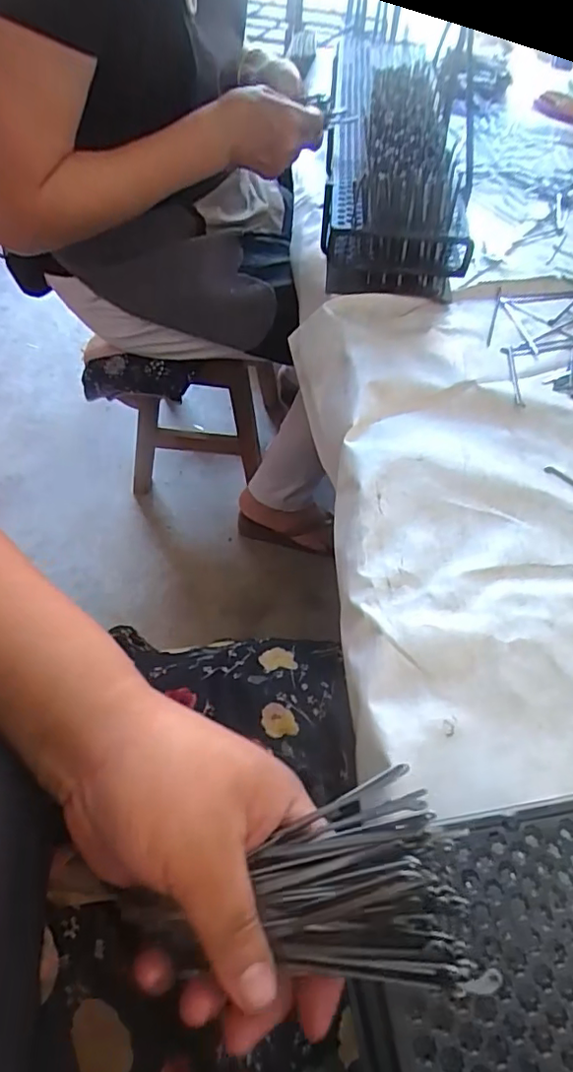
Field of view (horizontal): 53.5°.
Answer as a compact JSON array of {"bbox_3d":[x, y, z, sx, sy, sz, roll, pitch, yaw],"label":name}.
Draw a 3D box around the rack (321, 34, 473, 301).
[{"bbox_3d":[0.138,-0.469,0.733,0.162,0.141,0.408,5,54,2],"label":"rack"}]

